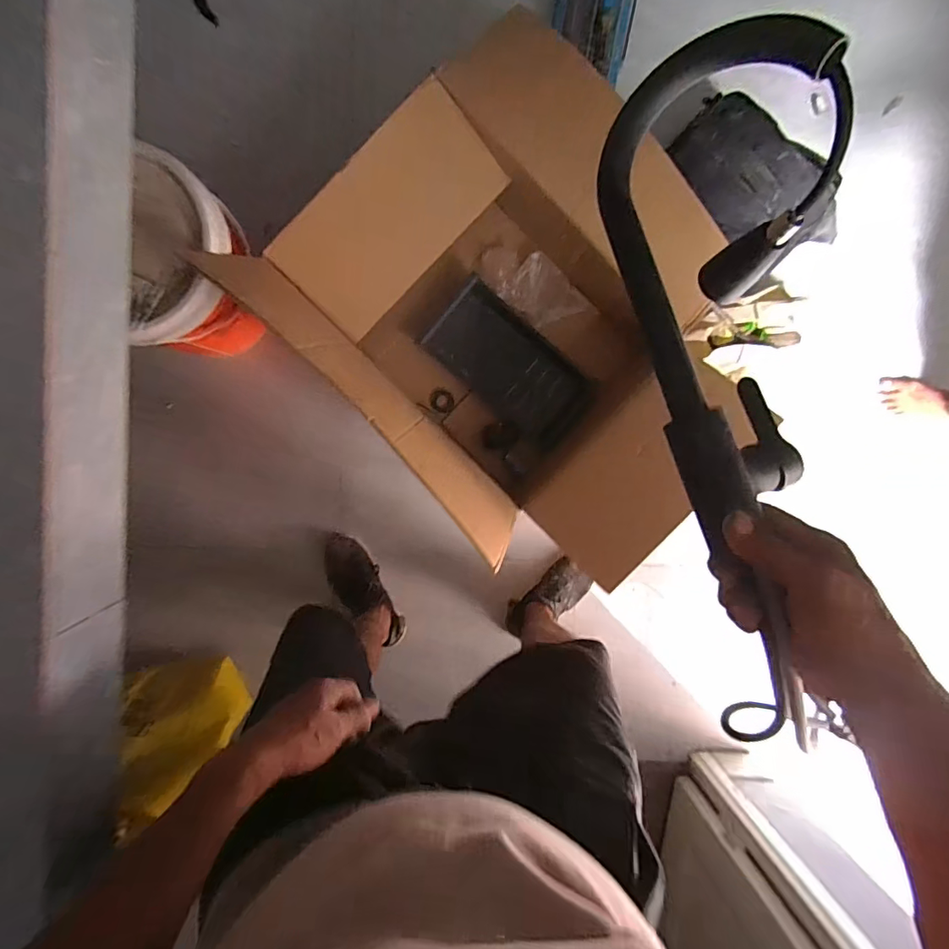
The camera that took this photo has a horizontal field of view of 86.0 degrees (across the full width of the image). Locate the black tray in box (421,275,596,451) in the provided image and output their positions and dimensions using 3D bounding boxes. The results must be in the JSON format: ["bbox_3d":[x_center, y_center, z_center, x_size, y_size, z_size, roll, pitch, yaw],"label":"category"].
[{"bbox_3d":[0.079,-0.242,1.155,0.377,0.050,0.200,43,104,0],"label":"black tray in box"}]

